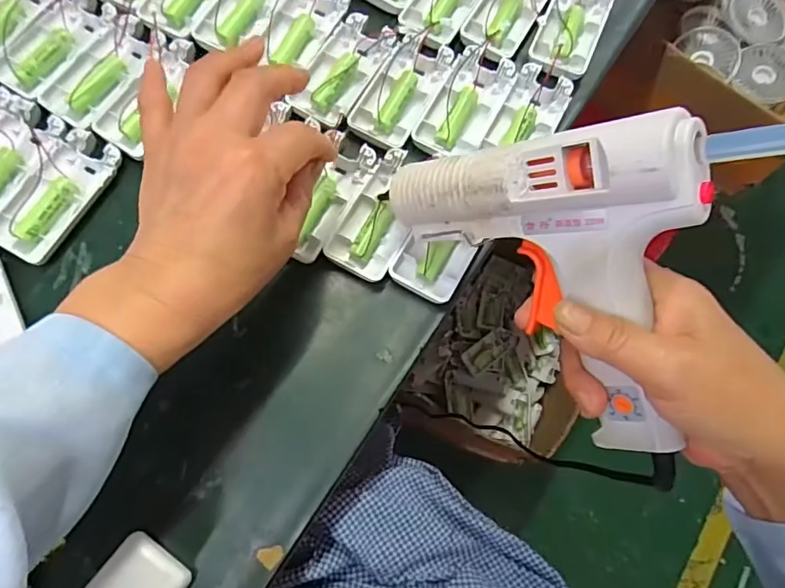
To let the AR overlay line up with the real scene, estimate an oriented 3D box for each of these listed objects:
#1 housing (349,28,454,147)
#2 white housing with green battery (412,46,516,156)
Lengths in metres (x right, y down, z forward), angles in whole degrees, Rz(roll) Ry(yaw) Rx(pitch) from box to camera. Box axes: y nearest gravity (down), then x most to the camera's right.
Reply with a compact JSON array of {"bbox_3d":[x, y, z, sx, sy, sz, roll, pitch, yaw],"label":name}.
[{"bbox_3d":[0.007,-0.152,0.403,0.046,0.014,0.097,26,75,5],"label":"housing"},{"bbox_3d":[0.054,-0.142,0.402,0.047,0.015,0.091,26,75,5],"label":"white housing with green battery"}]

